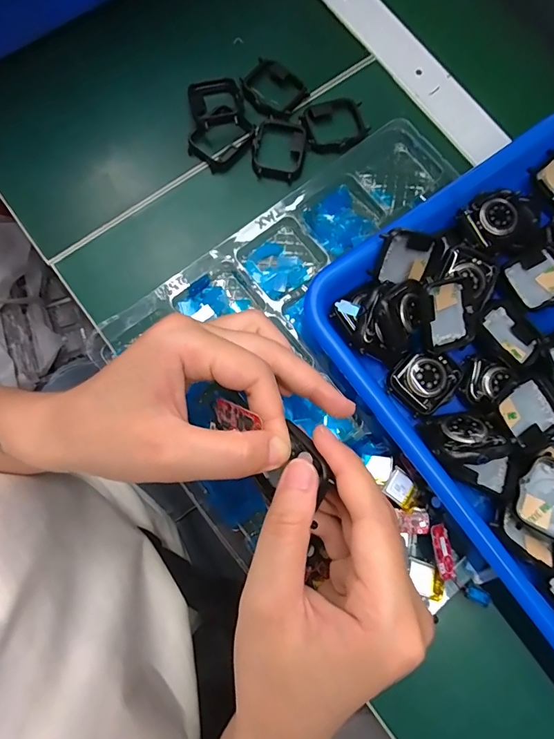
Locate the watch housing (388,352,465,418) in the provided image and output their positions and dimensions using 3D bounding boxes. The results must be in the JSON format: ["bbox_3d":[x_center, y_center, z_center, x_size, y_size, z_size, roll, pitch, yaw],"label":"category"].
[{"bbox_3d":[0.091,0.007,0.250,0.036,0.010,0.038,43,79,5],"label":"watch housing"}]

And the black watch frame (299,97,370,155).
[{"bbox_3d":[0.043,-0.179,0.300,0.048,0.010,0.041,-21,81,-7],"label":"black watch frame"}]

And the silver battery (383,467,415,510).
[{"bbox_3d":[0.074,0.070,0.244,0.017,0.004,0.018,39,79,4],"label":"silver battery"}]

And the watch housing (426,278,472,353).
[{"bbox_3d":[0.104,-0.033,0.249,0.031,0.007,0.042,-17,102,-21],"label":"watch housing"}]

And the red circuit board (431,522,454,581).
[{"bbox_3d":[0.098,0.107,0.240,0.011,0.006,0.030,-3,79,-4],"label":"red circuit board"}]

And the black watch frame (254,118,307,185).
[{"bbox_3d":[0.001,-0.160,0.295,0.037,0.009,0.046,6,78,-2],"label":"black watch frame"}]

